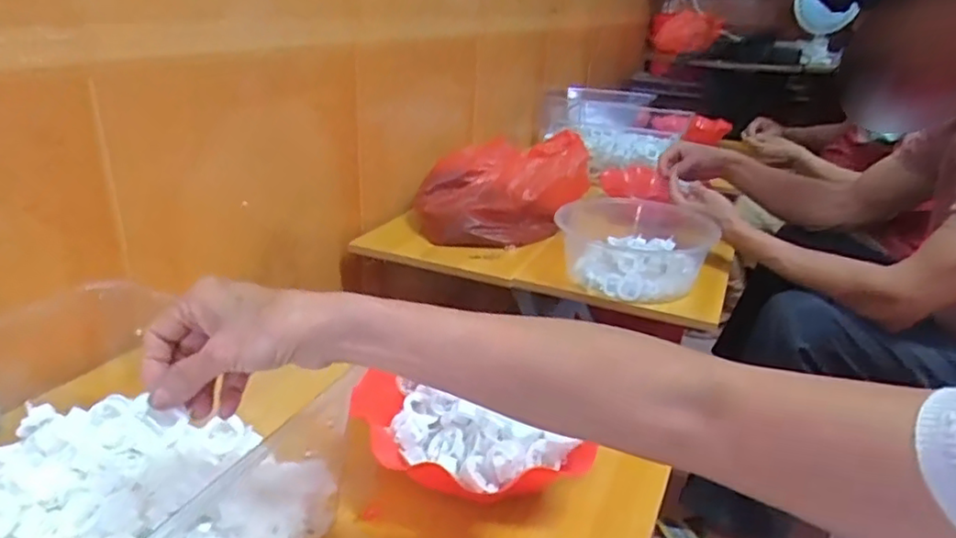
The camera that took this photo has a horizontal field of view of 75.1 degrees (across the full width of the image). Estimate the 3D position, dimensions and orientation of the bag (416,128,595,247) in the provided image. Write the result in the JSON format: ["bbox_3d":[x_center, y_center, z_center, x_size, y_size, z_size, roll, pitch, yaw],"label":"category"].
[{"bbox_3d":[0.038,-0.140,1.083,0.280,0.148,0.168,-2,25,-12],"label":"bag"}]

